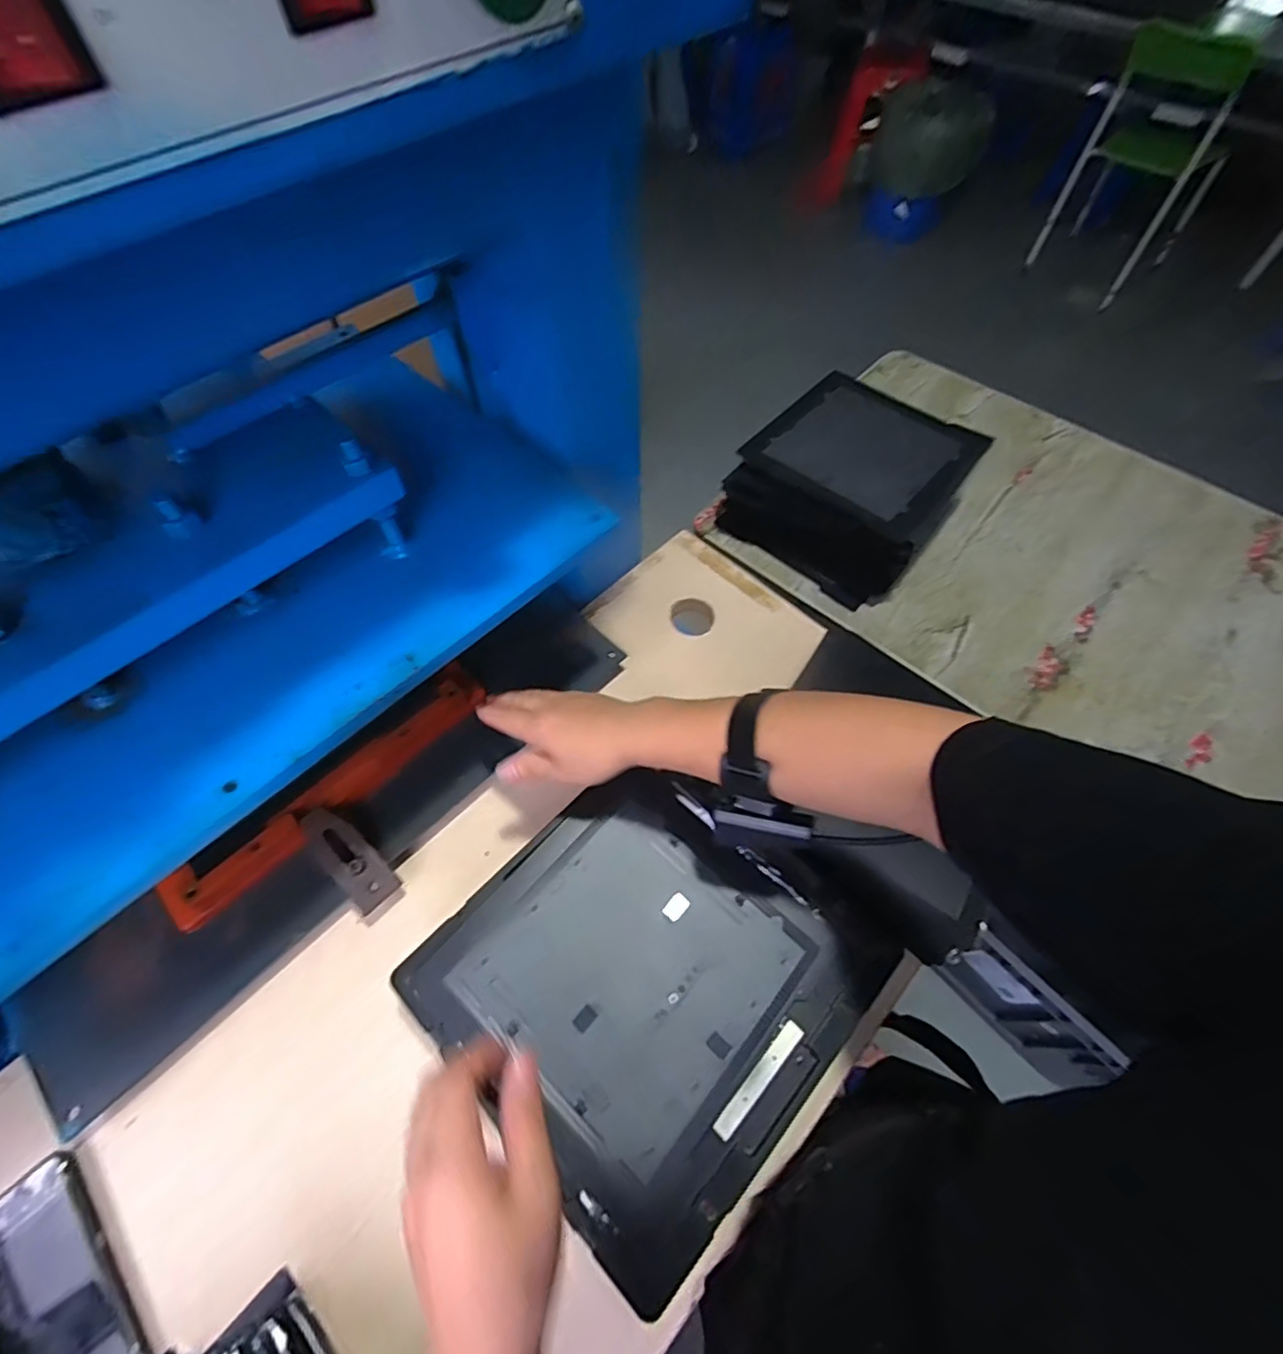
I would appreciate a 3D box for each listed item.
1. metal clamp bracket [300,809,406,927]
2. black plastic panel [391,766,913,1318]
[{"bbox_3d":[-0.253,0.162,0.526,0.042,0.030,0.109,-38,95,-20],"label":"metal clamp bracket"},{"bbox_3d":[0.017,0.218,0.464,0.269,0.030,0.295,41,68,21],"label":"black plastic panel"}]

